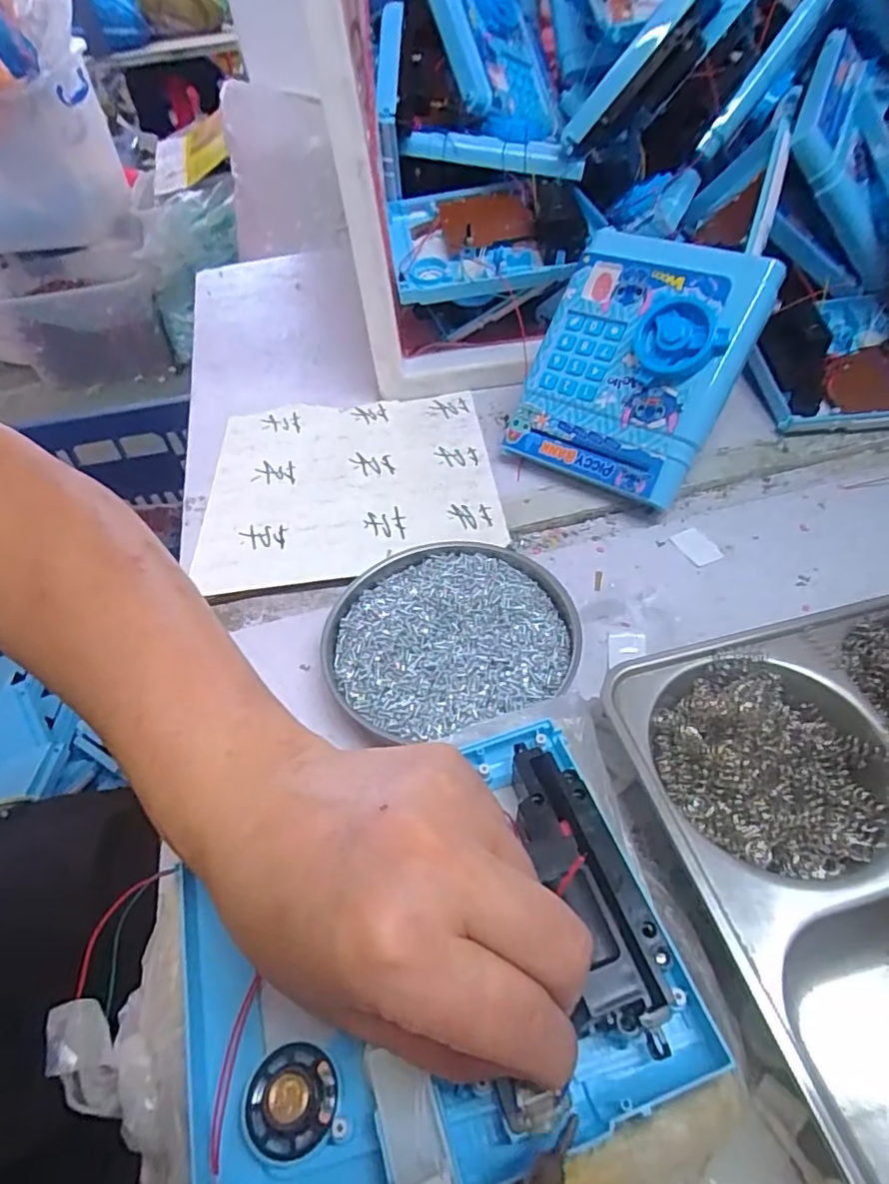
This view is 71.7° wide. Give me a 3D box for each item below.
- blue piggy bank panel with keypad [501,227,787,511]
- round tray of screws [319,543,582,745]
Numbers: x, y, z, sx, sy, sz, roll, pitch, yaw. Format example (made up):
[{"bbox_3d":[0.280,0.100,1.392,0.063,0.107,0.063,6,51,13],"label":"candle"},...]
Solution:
[{"bbox_3d":[0.123,-0.152,0.409,0.127,0.027,0.160,28,98,30],"label":"blue piggy bank panel with keypad"},{"bbox_3d":[0.003,0.023,0.343,0.137,0.016,0.124,-19,48,-12],"label":"round tray of screws"}]

